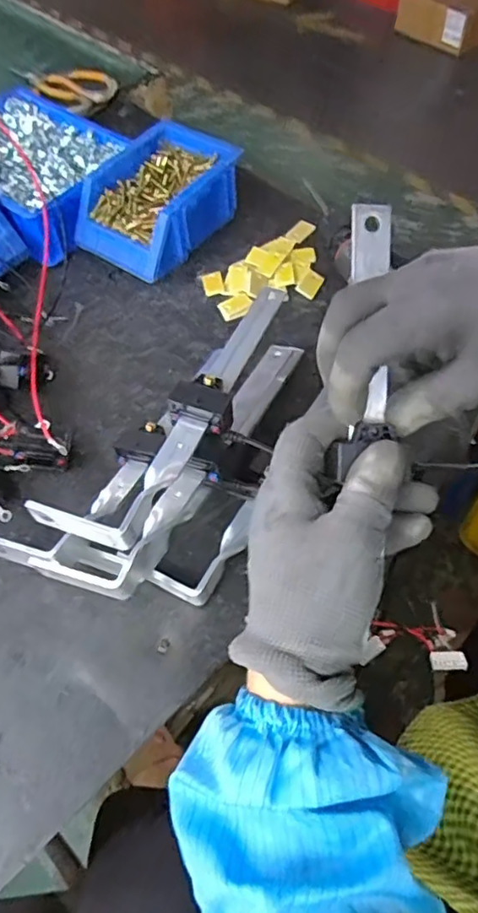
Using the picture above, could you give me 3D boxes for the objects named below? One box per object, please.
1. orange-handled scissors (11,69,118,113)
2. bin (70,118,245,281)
[{"bbox_3d":[-0.227,-0.487,0.773,0.158,0.010,0.080,33,65,22],"label":"orange-handled scissors"},{"bbox_3d":[-0.080,-0.255,0.592,0.121,0.062,0.154,32,65,21],"label":"bin"}]

